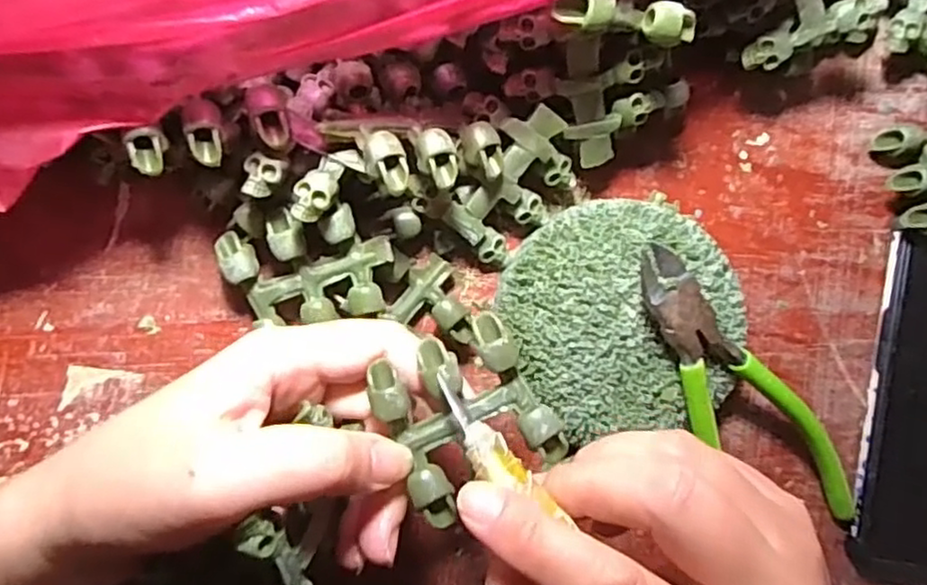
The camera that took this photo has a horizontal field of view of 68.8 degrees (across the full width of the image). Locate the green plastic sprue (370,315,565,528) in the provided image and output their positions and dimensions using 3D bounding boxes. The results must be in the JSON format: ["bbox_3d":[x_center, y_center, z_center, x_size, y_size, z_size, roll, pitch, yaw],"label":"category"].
[{"bbox_3d":[0.001,0.040,0.225,0.052,0.013,0.053,-26,90,-8],"label":"green plastic sprue"}]

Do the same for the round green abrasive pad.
[{"bbox_3d":[0.068,0.010,0.285,0.095,0.024,0.093,0,91,-7],"label":"round green abrasive pad"}]

